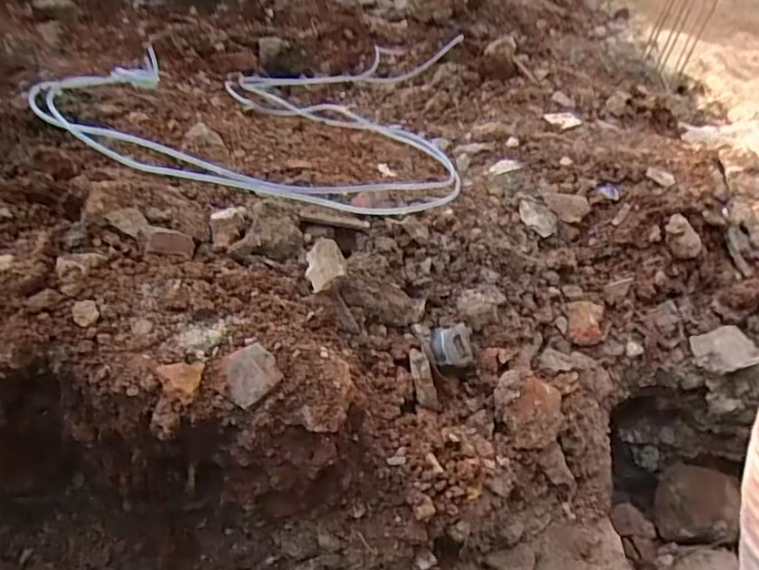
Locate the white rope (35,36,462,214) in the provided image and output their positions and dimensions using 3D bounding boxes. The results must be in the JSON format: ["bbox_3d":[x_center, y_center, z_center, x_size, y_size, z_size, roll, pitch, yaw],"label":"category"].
[{"bbox_3d":[-0.200,-0.453,1.372,0.788,0.152,1.304,10,36,4],"label":"white rope"}]

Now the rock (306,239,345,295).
[{"bbox_3d":[-0.072,-0.028,0.759,0.054,0.037,0.081,3,36,-5],"label":"rock"}]

